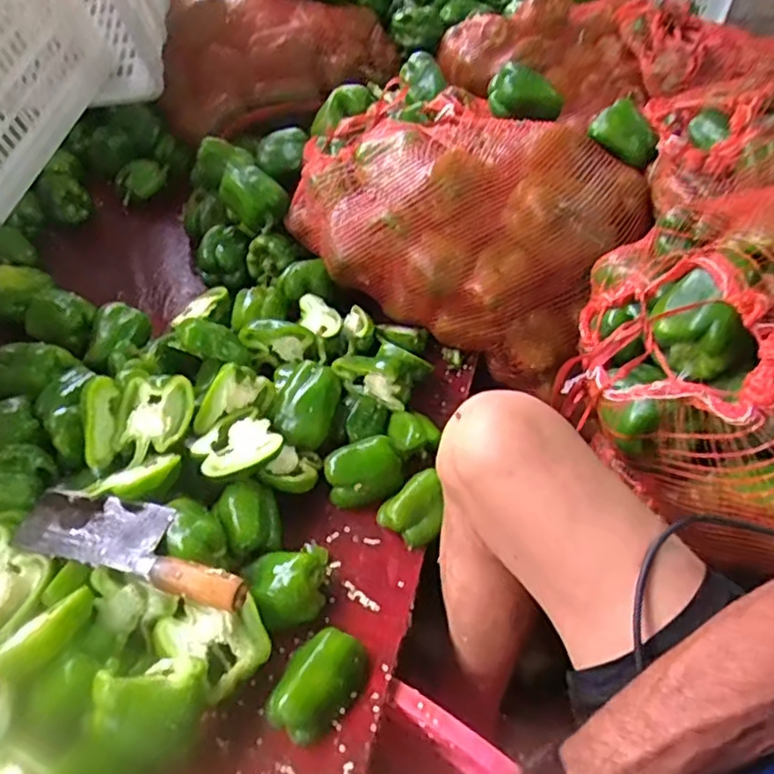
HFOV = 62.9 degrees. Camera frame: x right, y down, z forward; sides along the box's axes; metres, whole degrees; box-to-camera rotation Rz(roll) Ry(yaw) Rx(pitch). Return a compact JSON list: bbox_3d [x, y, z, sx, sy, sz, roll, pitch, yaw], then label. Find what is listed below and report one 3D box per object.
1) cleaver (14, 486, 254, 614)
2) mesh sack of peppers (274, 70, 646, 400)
[{"bbox_3d":[-0.214,0.129,0.540,0.221,0.023,0.065,14,48,14],"label":"cleaver"},{"bbox_3d":[0.095,-0.226,0.841,0.424,0.199,0.330,28,53,25],"label":"mesh sack of peppers"}]

